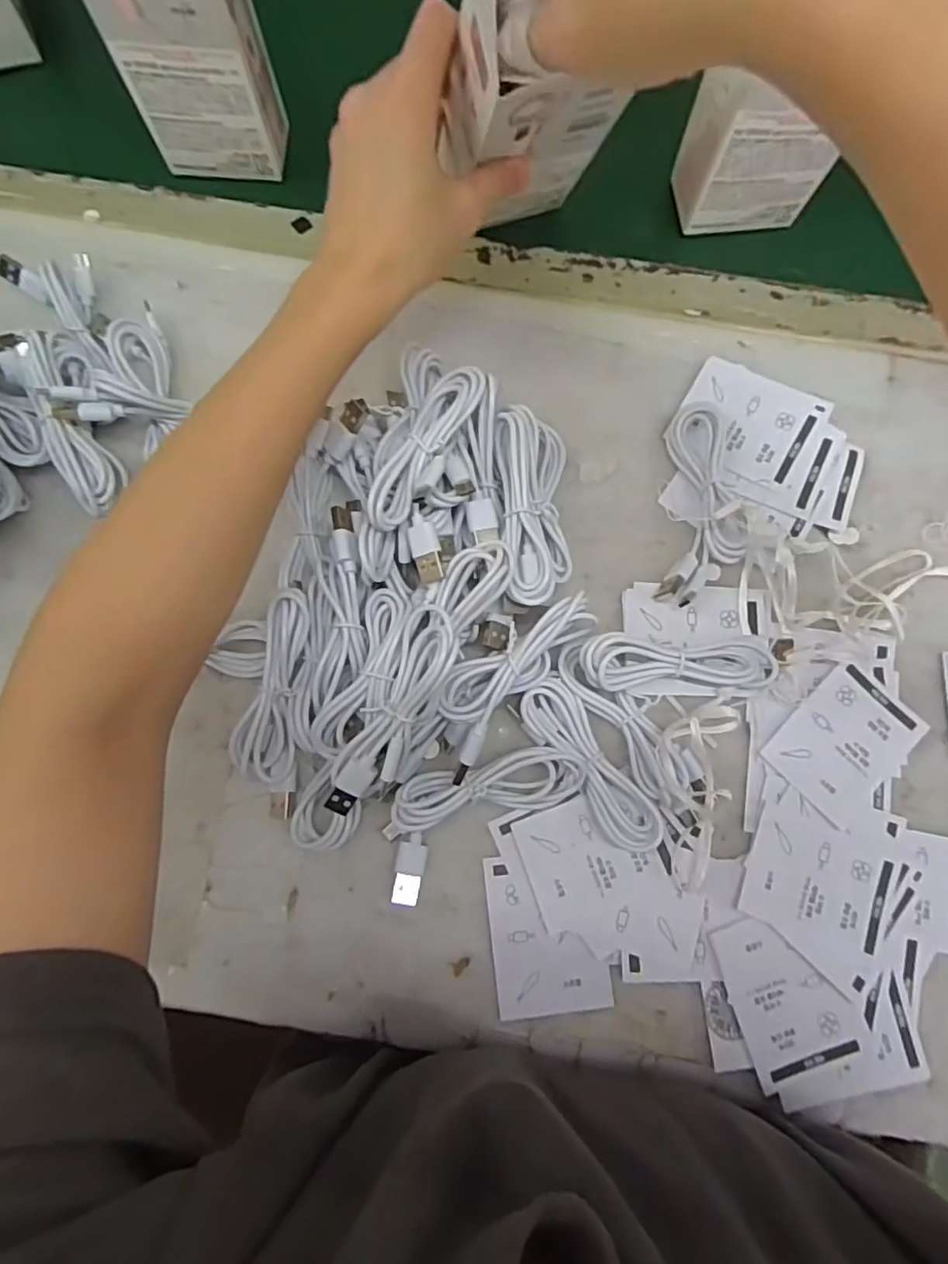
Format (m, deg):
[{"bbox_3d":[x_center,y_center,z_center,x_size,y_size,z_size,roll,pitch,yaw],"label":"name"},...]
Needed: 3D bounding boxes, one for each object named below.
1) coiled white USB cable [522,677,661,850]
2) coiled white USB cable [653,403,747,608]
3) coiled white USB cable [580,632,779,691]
[{"bbox_3d":[0.056,0.064,0.295,0.029,0.011,0.091,-33,81,-7],"label":"coiled white USB cable"},{"bbox_3d":[0.121,-0.066,0.317,0.039,0.017,0.107,8,79,1],"label":"coiled white USB cable"},{"bbox_3d":[0.098,0.016,0.295,0.098,0.021,0.024,1,79,-13],"label":"coiled white USB cable"}]

